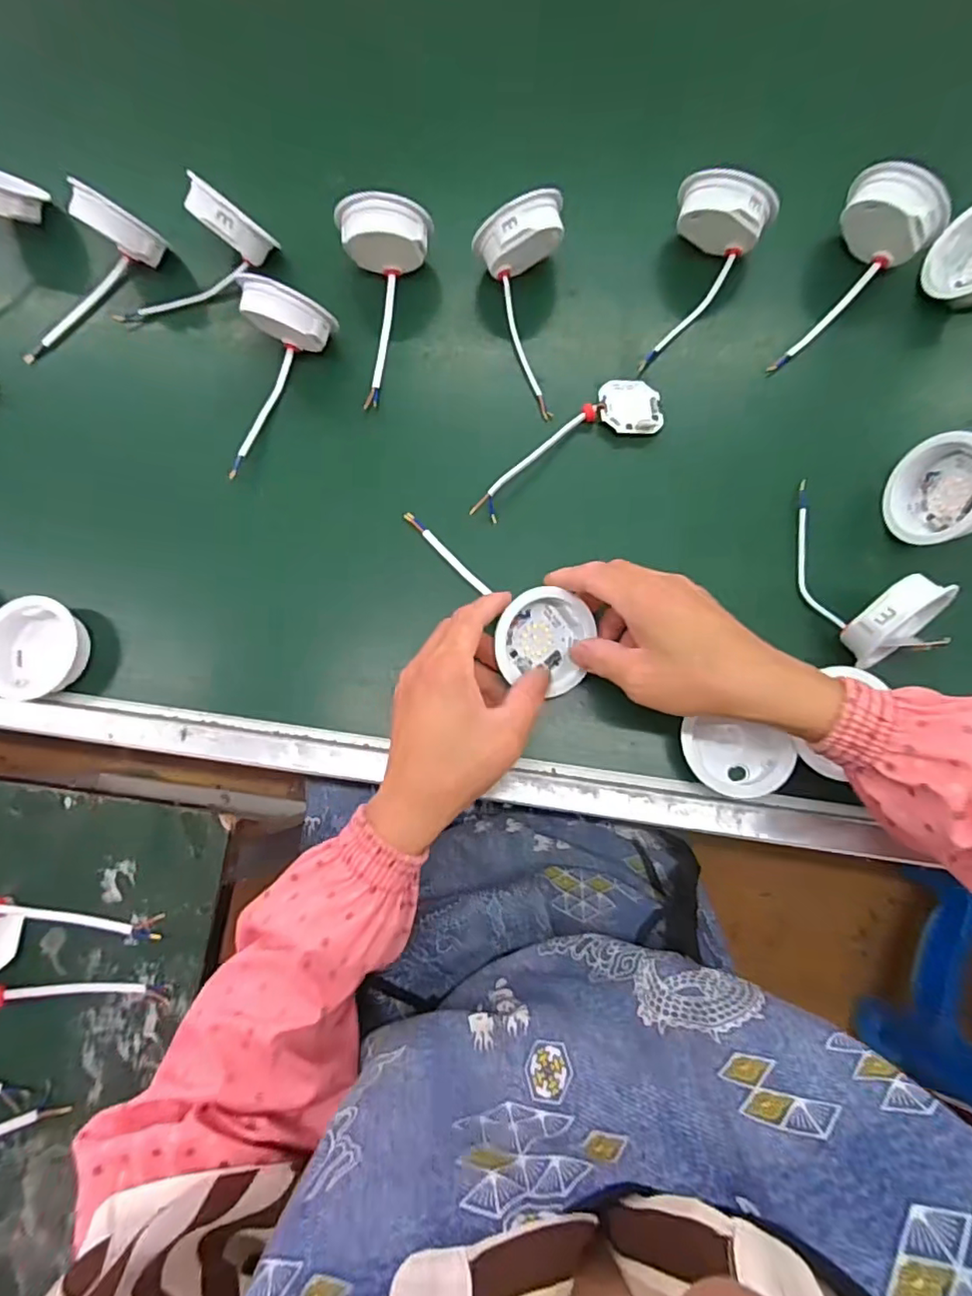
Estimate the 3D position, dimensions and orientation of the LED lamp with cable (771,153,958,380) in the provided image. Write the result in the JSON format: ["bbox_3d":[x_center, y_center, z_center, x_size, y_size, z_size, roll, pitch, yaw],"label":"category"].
[{"bbox_3d":[0.265,-0.273,0.426,0.071,0.077,0.123,35,83,10],"label":"LED lamp with cable"}]

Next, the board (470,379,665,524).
[{"bbox_3d":[0.059,-0.154,0.440,0.166,0.023,0.049,-30,78,-3],"label":"board"}]

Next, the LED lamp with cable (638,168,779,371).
[{"bbox_3d":[0.160,-0.278,0.431,0.070,0.070,0.121,19,80,7],"label":"LED lamp with cable"}]

